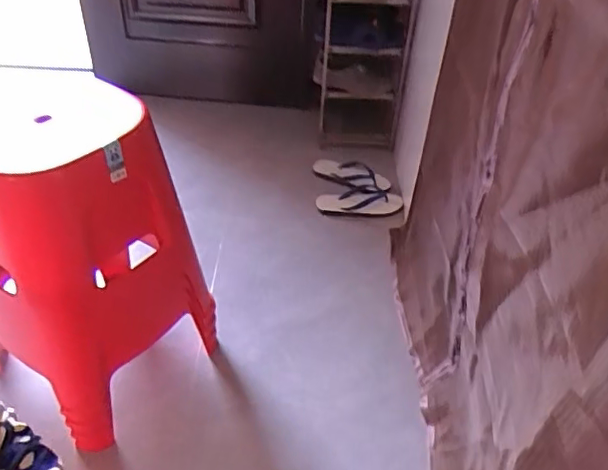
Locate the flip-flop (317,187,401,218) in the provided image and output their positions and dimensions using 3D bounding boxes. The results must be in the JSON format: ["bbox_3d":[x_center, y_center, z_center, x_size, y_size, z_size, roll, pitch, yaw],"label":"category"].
[{"bbox_3d":[0.163,-0.091,1.707,0.251,0.040,0.116,-3,40,1],"label":"flip-flop"}]

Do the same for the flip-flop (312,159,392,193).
[{"bbox_3d":[0.146,-0.193,1.781,0.253,0.045,0.106,23,45,22],"label":"flip-flop"}]

